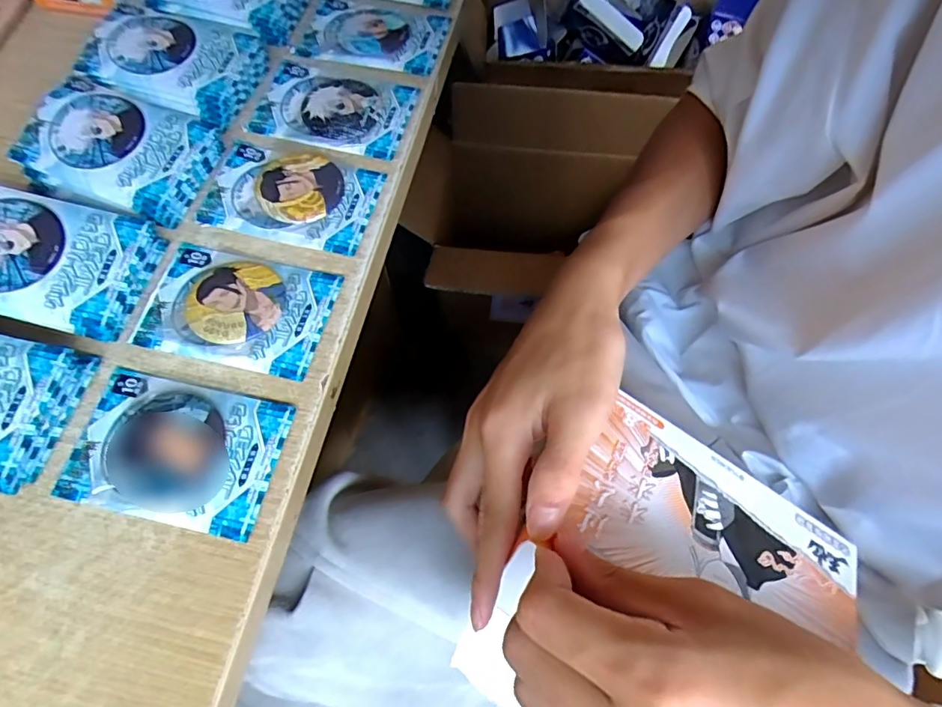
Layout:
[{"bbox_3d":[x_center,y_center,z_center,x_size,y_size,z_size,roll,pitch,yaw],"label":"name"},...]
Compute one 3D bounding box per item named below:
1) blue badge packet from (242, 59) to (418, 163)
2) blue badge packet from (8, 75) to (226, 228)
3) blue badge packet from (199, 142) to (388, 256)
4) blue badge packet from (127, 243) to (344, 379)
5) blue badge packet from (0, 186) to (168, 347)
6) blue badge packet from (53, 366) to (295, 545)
[{"bbox_3d":[-0.097,-0.171,0.360,0.105,0.010,0.072,13,68,6],"label":"blue badge packet"},{"bbox_3d":[-0.219,-0.128,0.321,0.100,0.026,0.075,21,69,9],"label":"blue badge packet"},{"bbox_3d":[-0.116,-0.103,0.331,0.104,0.009,0.071,12,67,5],"label":"blue badge packet"},{"bbox_3d":[-0.136,-0.027,0.295,0.105,0.008,0.068,12,67,5],"label":"blue badge packet"},{"bbox_3d":[-0.241,-0.052,0.287,0.103,0.020,0.070,14,73,-6],"label":"blue badge packet"},{"bbox_3d":[-0.152,0.047,0.264,0.105,0.010,0.072,11,67,5],"label":"blue badge packet"}]

